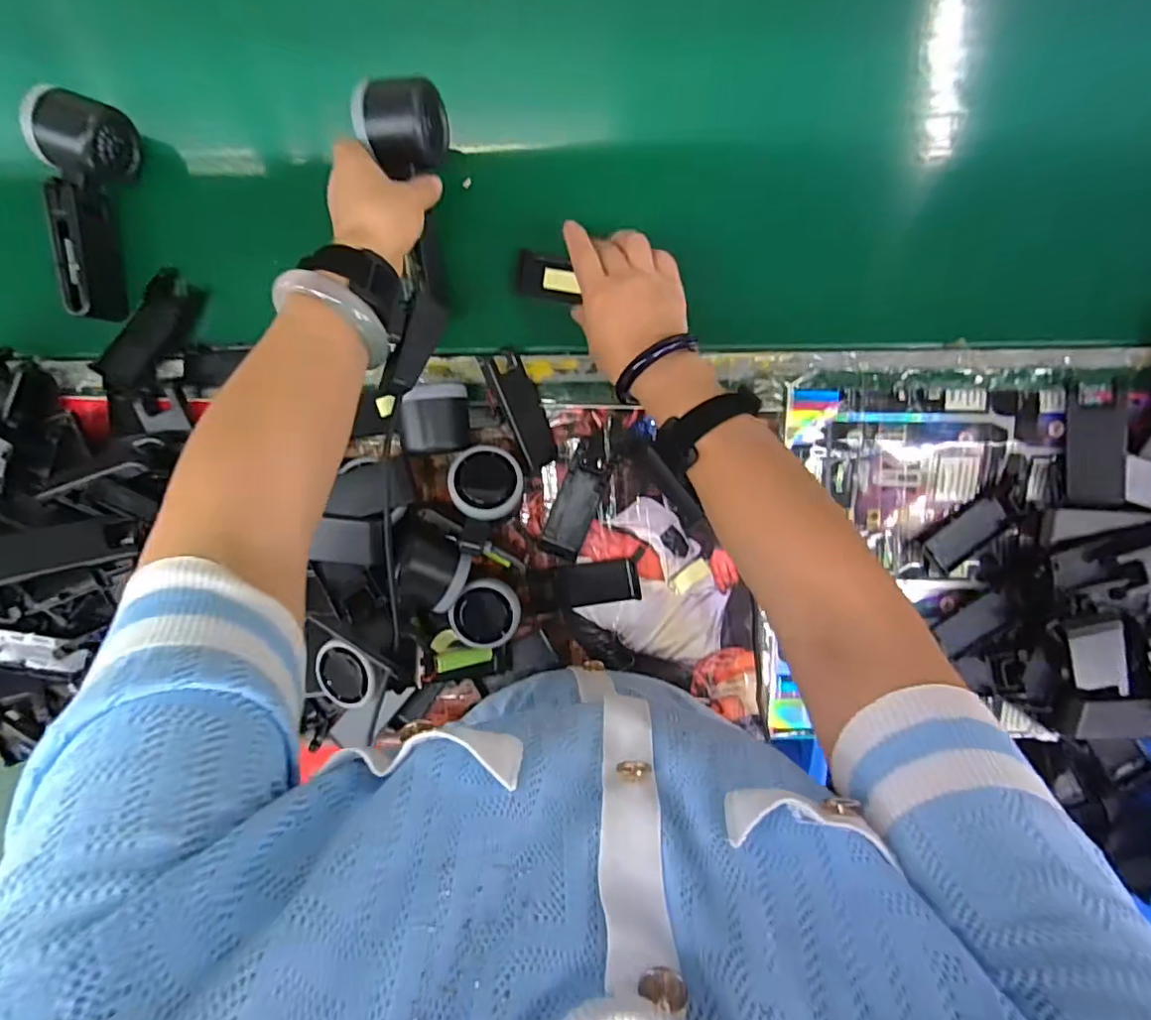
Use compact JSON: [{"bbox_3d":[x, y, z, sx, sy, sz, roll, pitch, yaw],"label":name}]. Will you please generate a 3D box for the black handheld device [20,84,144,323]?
[{"bbox_3d":[-0.391,-0.237,0.455,0.050,0.053,0.157,6,97,-1],"label":"black handheld device"}]

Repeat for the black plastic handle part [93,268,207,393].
[{"bbox_3d":[-0.364,-0.153,0.493,0.040,0.018,0.110,28,80,-3],"label":"black plastic handle part"}]

